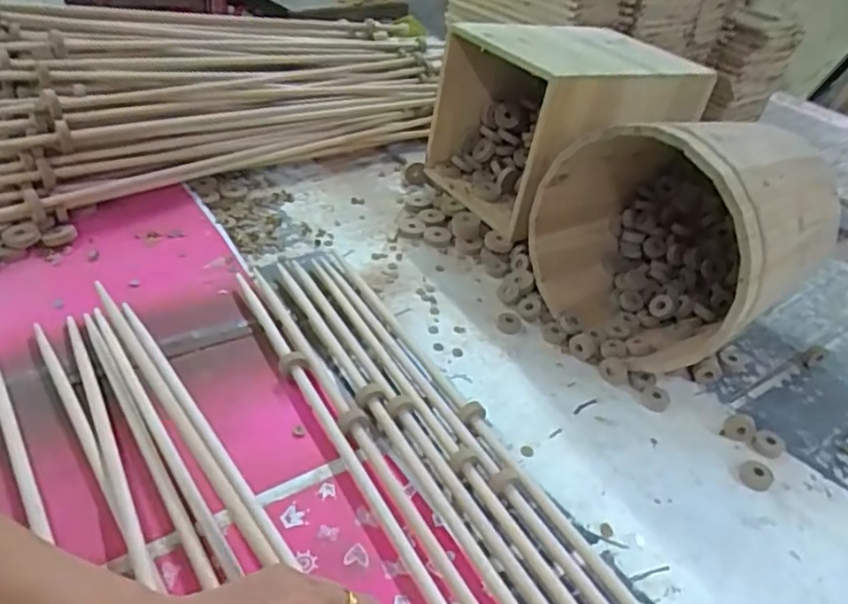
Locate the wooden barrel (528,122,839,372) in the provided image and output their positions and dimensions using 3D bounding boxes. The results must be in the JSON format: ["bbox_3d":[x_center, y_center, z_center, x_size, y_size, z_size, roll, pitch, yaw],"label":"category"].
[{"bbox_3d":[0.263,-0.072,0.647,0.226,0.225,0.228,-25,47,-35],"label":"wooden barrel"}]

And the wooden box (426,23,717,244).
[{"bbox_3d":[0.185,-0.238,0.821,0.309,0.196,0.218,-18,43,-29],"label":"wooden box"}]

